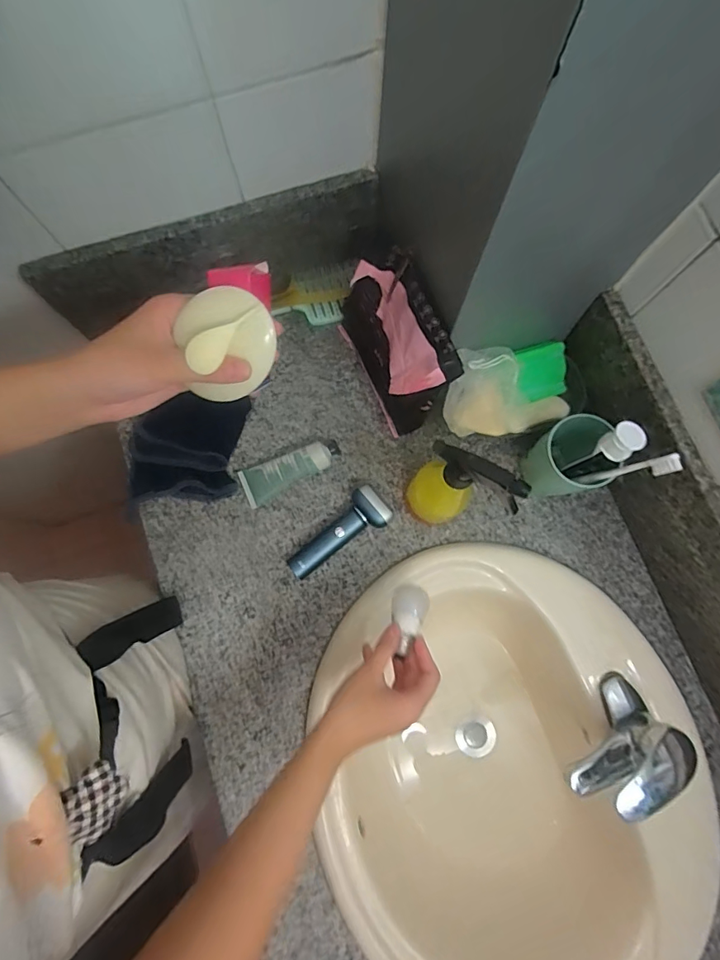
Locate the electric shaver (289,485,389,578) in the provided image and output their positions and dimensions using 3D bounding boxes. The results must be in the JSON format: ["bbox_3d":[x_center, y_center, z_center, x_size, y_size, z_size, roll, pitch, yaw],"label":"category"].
[{"bbox_3d":[-0.028,0.069,0.575,0.138,0.032,0.052,-38,81,-9],"label":"electric shaver"}]

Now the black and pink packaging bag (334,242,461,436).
[{"bbox_3d":[0.039,-0.165,0.560,0.068,0.164,0.186,-19,79,-6],"label":"black and pink packaging bag"}]

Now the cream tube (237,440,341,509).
[{"bbox_3d":[-0.088,-0.010,0.590,0.132,0.029,0.048,-19,79,-5],"label":"cream tube"}]

